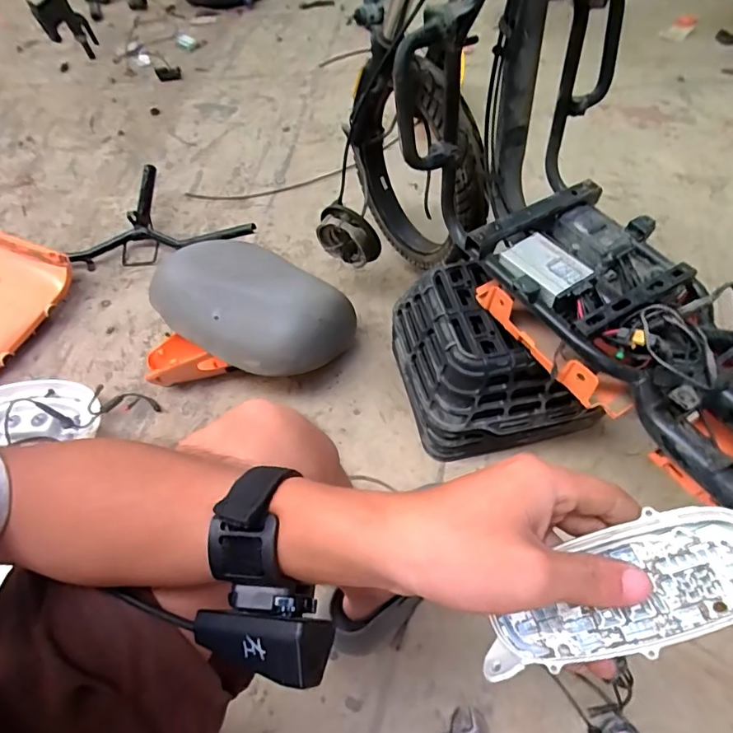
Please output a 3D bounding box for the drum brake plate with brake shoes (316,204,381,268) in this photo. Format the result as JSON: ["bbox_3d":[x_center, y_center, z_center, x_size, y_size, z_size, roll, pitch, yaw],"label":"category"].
[{"bbox_3d":[-0.034,-0.231,0.869,0.110,0.105,0.045,26,61,18],"label":"drum brake plate with brake shoes"}]

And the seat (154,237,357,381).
[{"bbox_3d":[-0.198,-0.105,0.829,0.332,0.100,0.221,27,61,18],"label":"seat"}]

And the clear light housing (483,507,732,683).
[{"bbox_3d":[0.123,0.106,0.233,0.150,0.023,0.052,-25,75,17],"label":"clear light housing"}]

